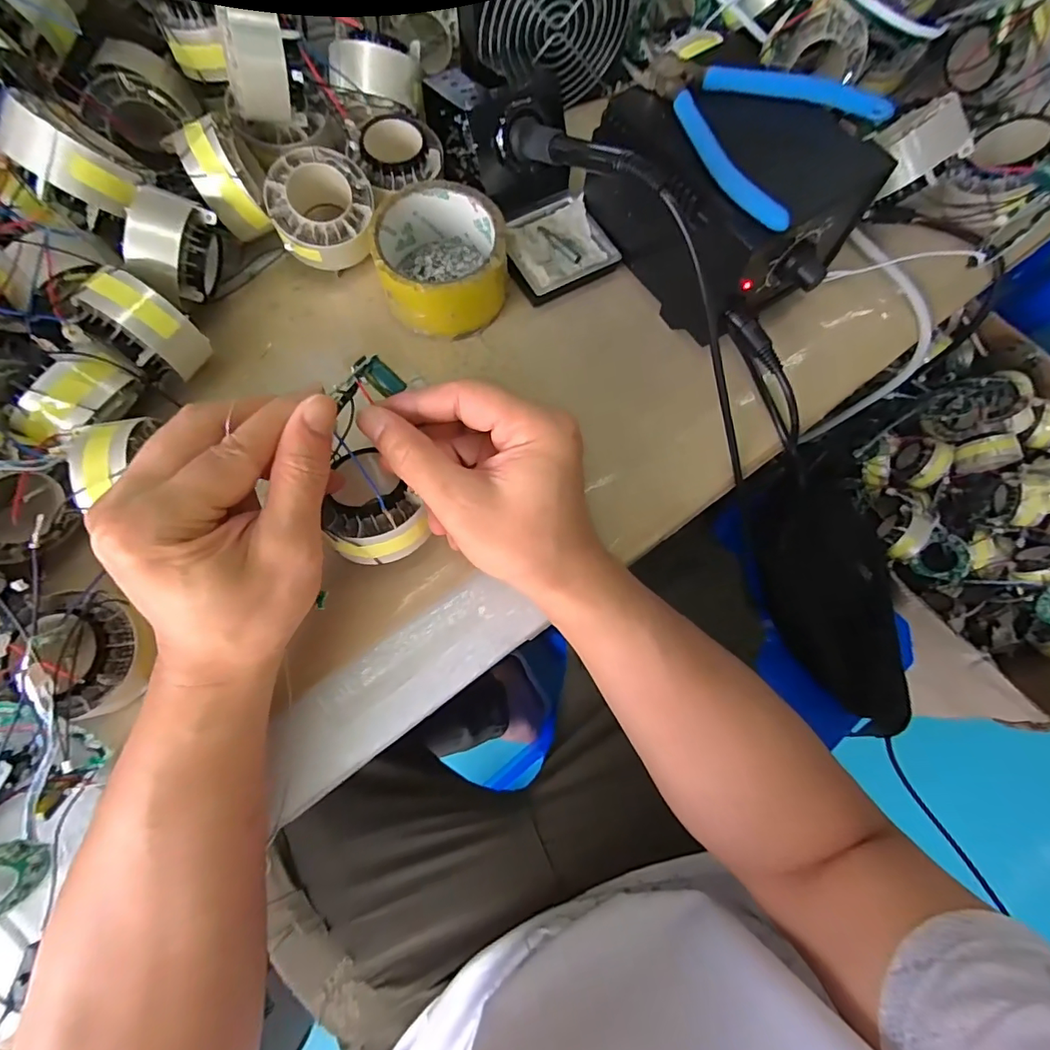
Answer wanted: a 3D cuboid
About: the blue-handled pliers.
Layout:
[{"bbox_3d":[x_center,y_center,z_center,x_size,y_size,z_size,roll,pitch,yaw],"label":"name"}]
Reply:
[{"bbox_3d":[0.122,-0.233,0.281,0.126,0.010,0.108,41,81,11],"label":"blue-handled pliers"}]

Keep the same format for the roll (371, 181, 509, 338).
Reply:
[{"bbox_3d":[-0.054,-0.177,0.334,0.082,0.047,0.082,0,75,0],"label":"roll"}]

